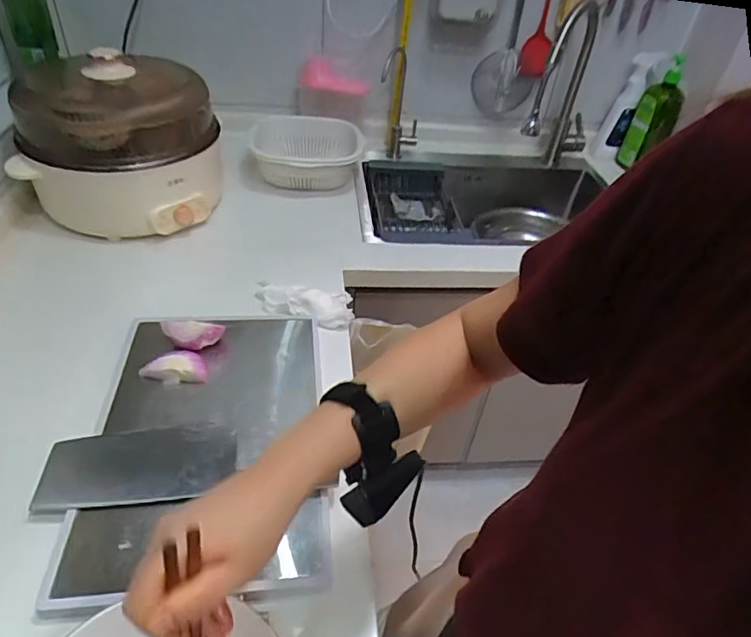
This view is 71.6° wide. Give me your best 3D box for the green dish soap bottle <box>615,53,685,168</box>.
[{"bbox_3d":[0.657,-0.476,1.220,0.089,0.239,0.065,26,44,21],"label":"green dish soap bottle"}]

